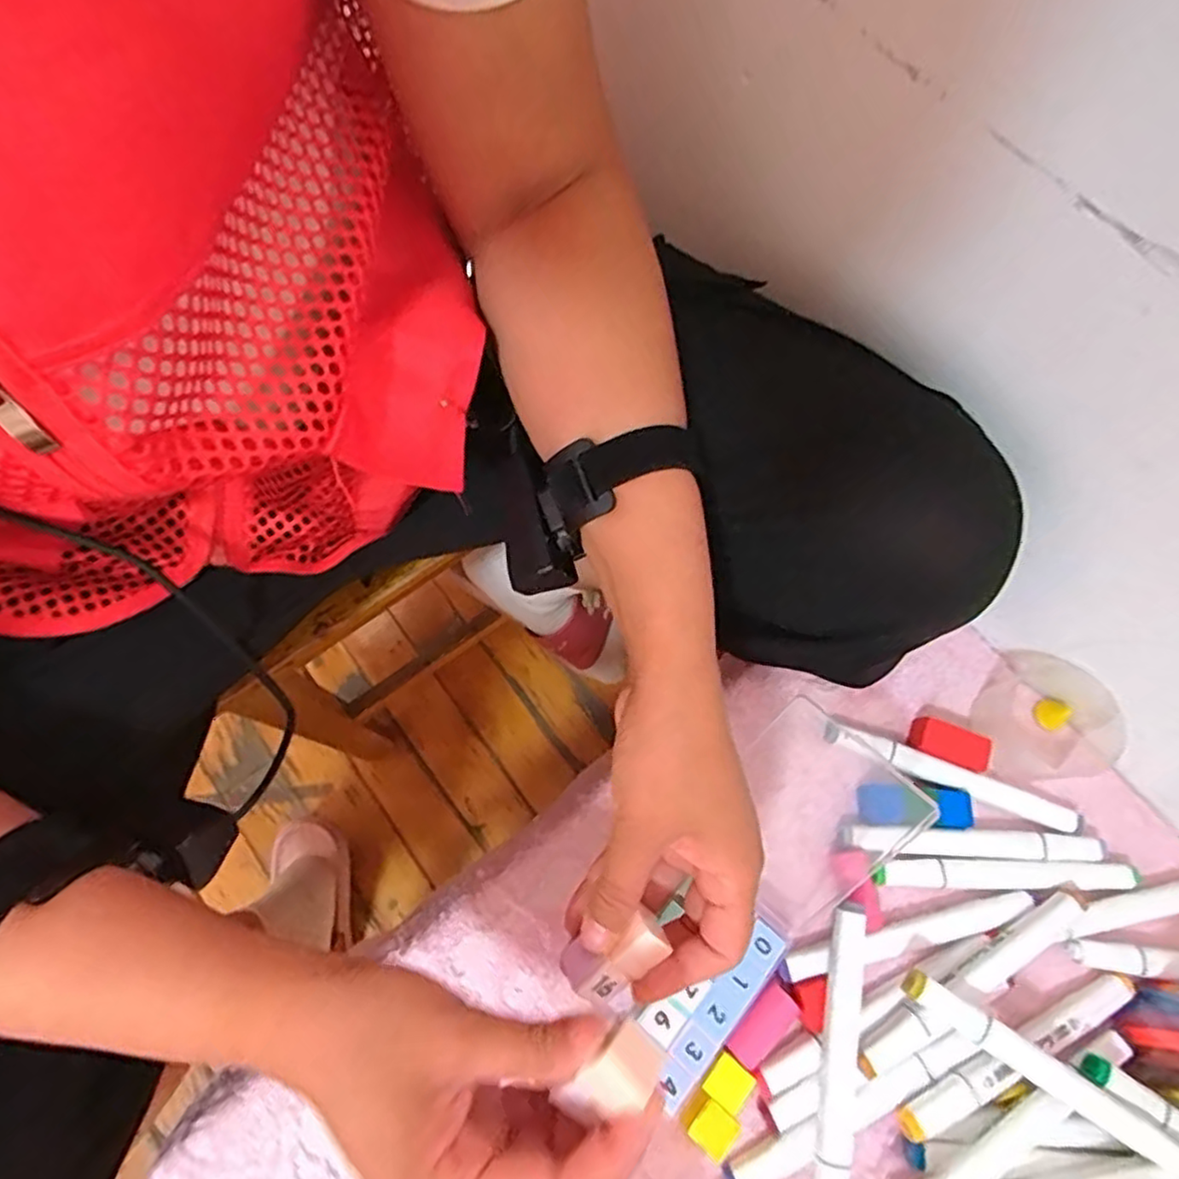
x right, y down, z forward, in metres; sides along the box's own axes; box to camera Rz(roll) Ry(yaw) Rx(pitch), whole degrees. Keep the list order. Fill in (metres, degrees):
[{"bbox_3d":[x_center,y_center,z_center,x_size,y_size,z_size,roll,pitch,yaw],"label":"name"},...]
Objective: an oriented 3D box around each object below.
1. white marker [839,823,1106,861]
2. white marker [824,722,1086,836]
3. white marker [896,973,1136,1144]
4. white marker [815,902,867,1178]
[{"bbox_3d":[0.222,0.145,0.387,0.150,0.011,0.017,3,71,-2],"label":"white marker"},{"bbox_3d":[0.217,0.113,0.406,0.150,0.010,0.014,22,71,5],"label":"white marker"},{"bbox_3d":[0.224,0.239,0.349,0.149,0.018,0.018,-20,61,-14],"label":"white marker"},{"bbox_3d":[0.126,0.241,0.340,0.019,0.023,0.150,11,71,1],"label":"white marker"}]

